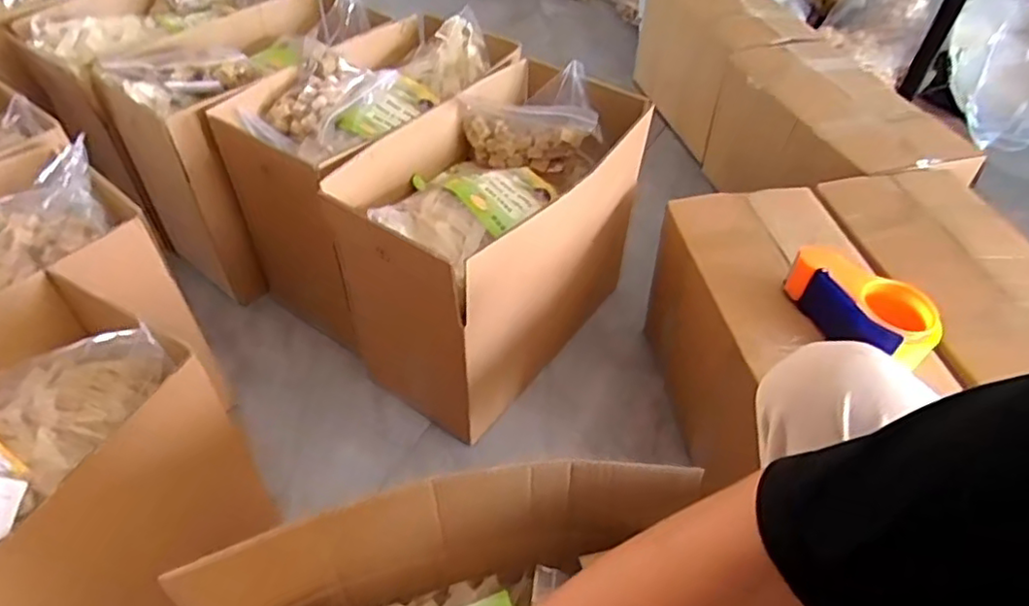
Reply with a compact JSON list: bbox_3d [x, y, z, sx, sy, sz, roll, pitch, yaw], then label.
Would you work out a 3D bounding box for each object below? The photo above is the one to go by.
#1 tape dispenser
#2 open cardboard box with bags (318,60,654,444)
[{"bbox_3d":[0.384,0.001,0.716,0.090,0.064,0.153,-20,49,-19],"label":"tape dispenser"},{"bbox_3d":[-0.033,-0.097,0.936,0.264,0.317,0.427,28,52,24],"label":"open cardboard box with bags"}]

